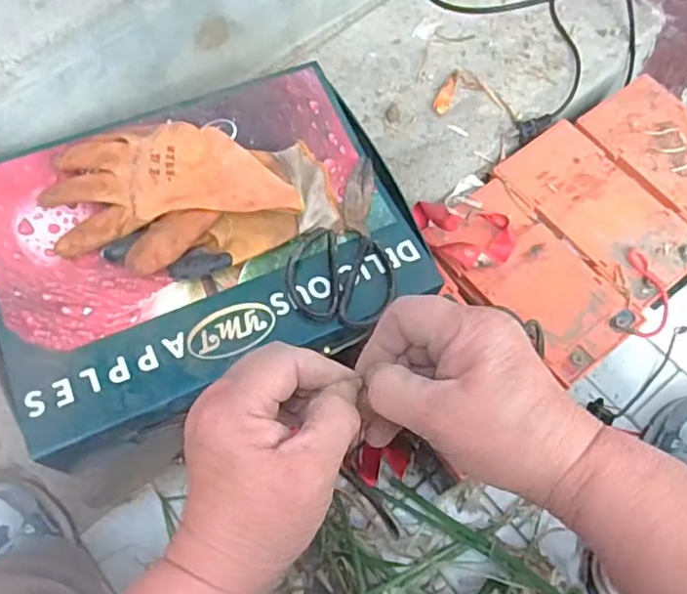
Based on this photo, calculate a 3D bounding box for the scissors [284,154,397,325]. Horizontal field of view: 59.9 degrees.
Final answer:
[{"bbox_3d":[-0.006,-0.052,0.547,0.093,0.010,0.169,-3,67,-12],"label":"scissors"}]

